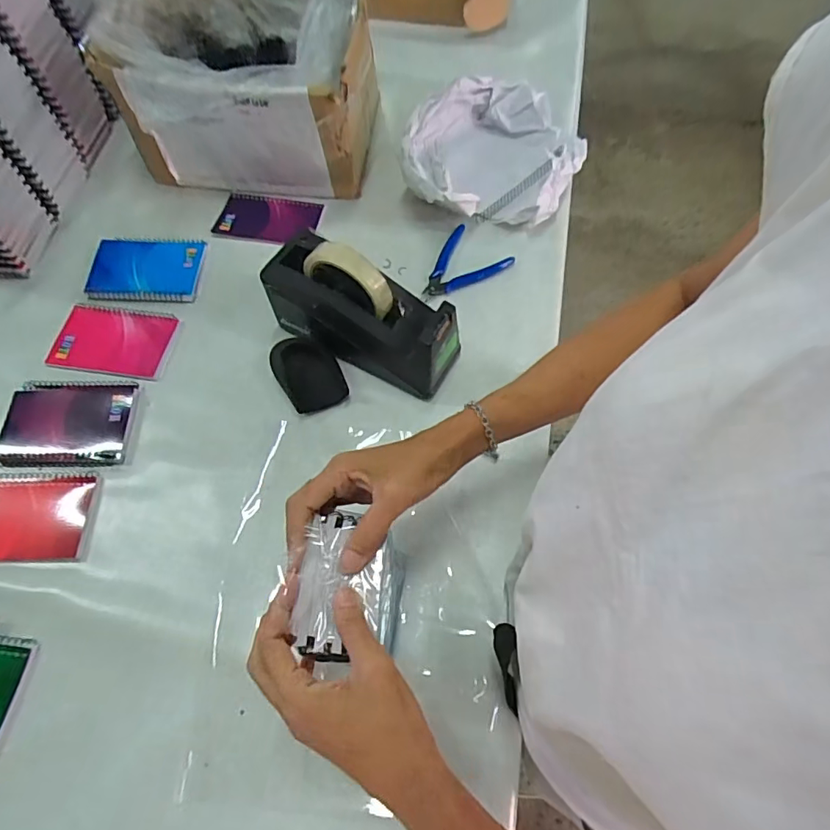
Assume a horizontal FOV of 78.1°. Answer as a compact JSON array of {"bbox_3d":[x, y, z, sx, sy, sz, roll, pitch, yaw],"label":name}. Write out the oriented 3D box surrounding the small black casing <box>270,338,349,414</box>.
[{"bbox_3d":[-0.113,-0.043,0.550,0.063,0.026,0.085,-24,67,-11],"label":"small black casing"}]

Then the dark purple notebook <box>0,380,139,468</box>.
[{"bbox_3d":[-0.375,0.008,0.548,0.141,0.008,0.096,-1,65,0],"label":"dark purple notebook"}]

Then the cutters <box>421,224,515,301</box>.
[{"bbox_3d":[0.051,-0.179,0.625,0.088,0.011,0.112,40,71,17],"label":"cutters"}]

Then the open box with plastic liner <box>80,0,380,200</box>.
[{"bbox_3d":[-0.212,-0.444,0.661,0.298,0.160,0.303,3,65,2],"label":"open box with plastic liner"}]

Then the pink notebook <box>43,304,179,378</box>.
[{"bbox_3d":[-0.348,-0.087,0.591,0.138,0.006,0.086,8,65,4],"label":"pink notebook"}]

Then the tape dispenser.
[{"bbox_3d":[-0.057,-0.107,0.532,0.210,0.118,0.079,31,69,14],"label":"tape dispenser"}]

